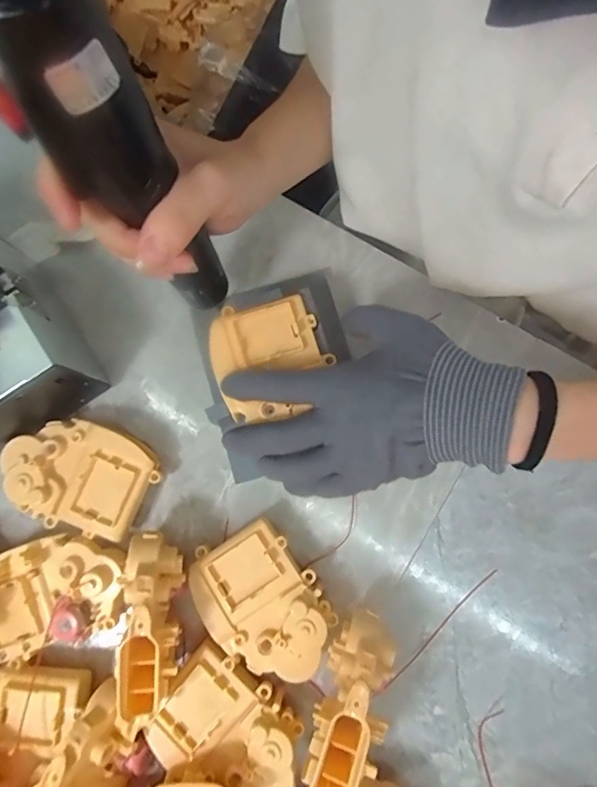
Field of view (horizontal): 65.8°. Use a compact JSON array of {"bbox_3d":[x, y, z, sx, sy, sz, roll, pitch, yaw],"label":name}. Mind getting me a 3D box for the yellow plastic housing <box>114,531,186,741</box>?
[{"bbox_3d":[-0.090,0.146,0.281,0.037,0.049,0.115,2,82,3],"label":"yellow plastic housing"}]

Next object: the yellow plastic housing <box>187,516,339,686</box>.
[{"bbox_3d":[-0.024,0.139,0.309,0.074,0.034,0.095,-29,82,-2],"label":"yellow plastic housing"}]

